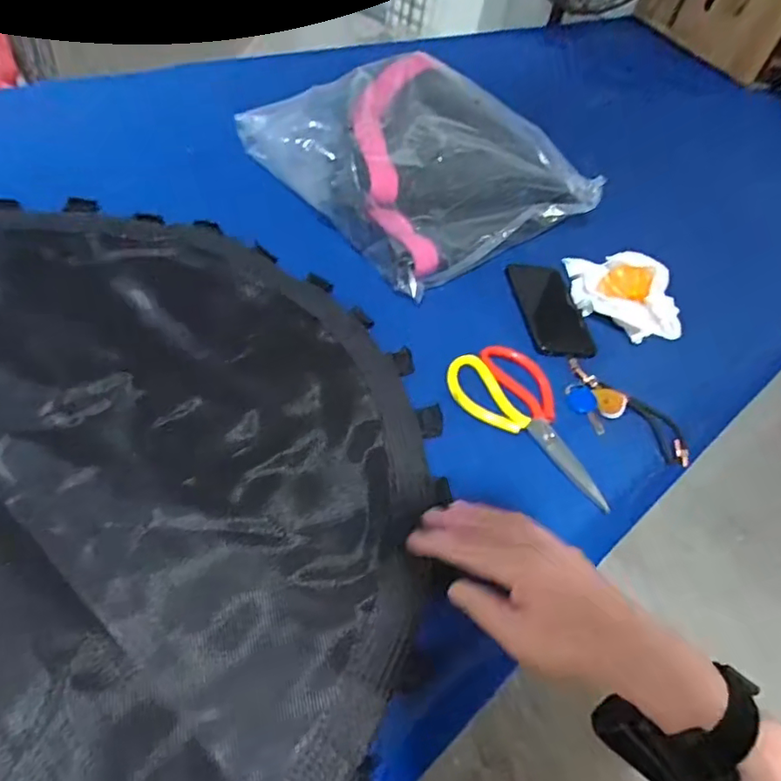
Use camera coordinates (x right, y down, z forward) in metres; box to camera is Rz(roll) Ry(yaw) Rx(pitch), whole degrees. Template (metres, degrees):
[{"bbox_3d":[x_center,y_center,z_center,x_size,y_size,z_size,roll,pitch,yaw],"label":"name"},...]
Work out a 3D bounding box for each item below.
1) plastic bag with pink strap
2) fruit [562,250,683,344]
[{"bbox_3d":[0.049,-0.331,0.816,0.377,0.137,0.374,-28,55,-29],"label":"plastic bag with pink strap"},{"bbox_3d":[0.299,-0.130,0.732,0.169,0.051,0.105,29,49,20],"label":"fruit"}]

